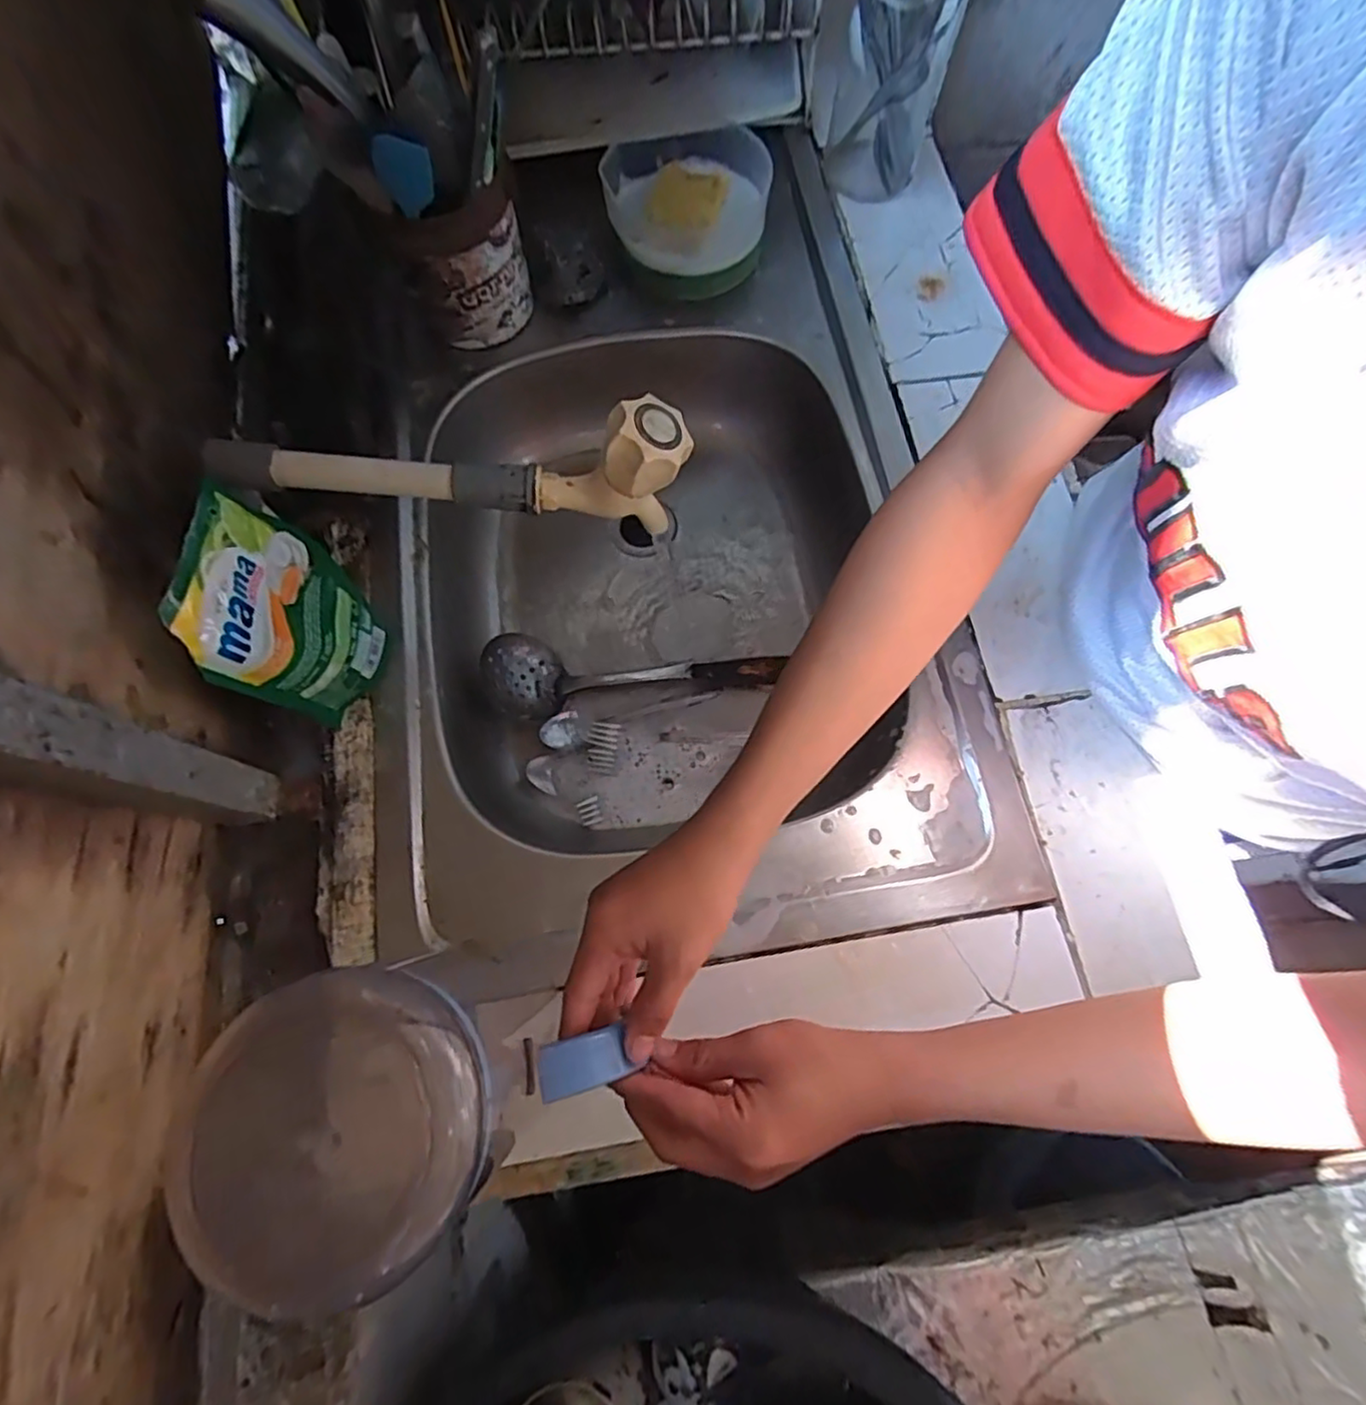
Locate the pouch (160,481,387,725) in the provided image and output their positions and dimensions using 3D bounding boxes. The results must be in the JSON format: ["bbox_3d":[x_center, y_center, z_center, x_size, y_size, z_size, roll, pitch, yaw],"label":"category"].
[{"bbox_3d":[-0.252,-0.052,0.432,0.040,0.165,0.109,0,71,1],"label":"pouch"}]

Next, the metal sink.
[{"bbox_3d":[-0.024,-0.143,0.596,0.462,0.128,0.704,-8,71,-2],"label":"metal sink"}]

